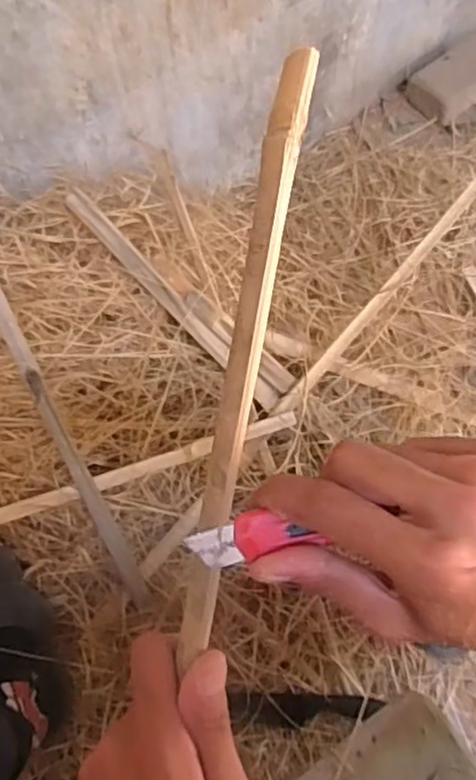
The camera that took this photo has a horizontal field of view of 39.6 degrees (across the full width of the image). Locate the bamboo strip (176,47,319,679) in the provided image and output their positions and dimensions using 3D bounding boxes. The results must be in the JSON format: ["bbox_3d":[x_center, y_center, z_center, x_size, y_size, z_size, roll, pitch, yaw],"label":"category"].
[{"bbox_3d":[0.001,-0.007,0.274,0.015,0.009,0.251,11,100,7],"label":"bamboo strip"}]

